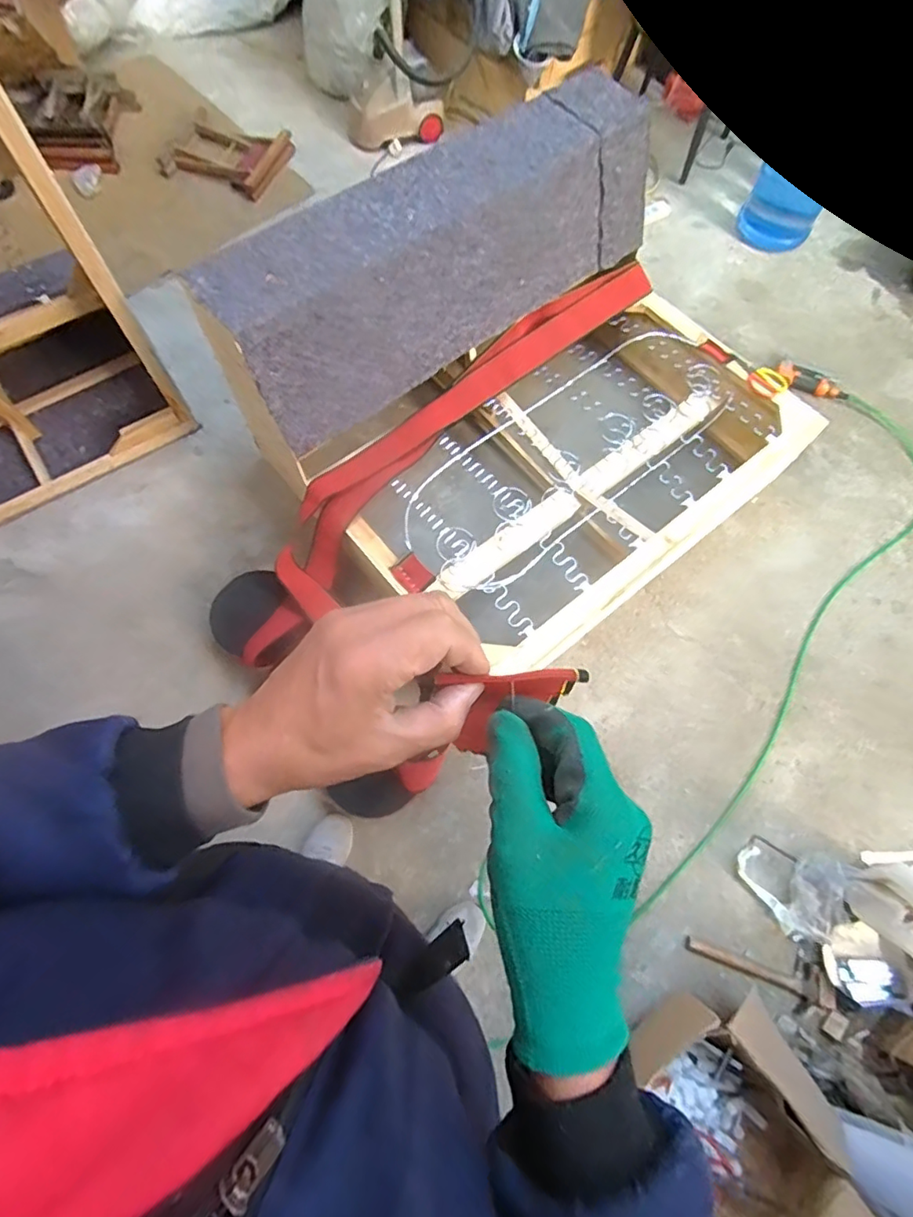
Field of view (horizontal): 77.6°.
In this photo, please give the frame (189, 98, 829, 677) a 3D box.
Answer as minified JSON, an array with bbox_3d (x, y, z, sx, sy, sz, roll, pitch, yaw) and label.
[{"bbox_3d":[0.217,-0.545,1.455,1.164,0.648,1.012,-39,75,-15],"label":"frame"}]

